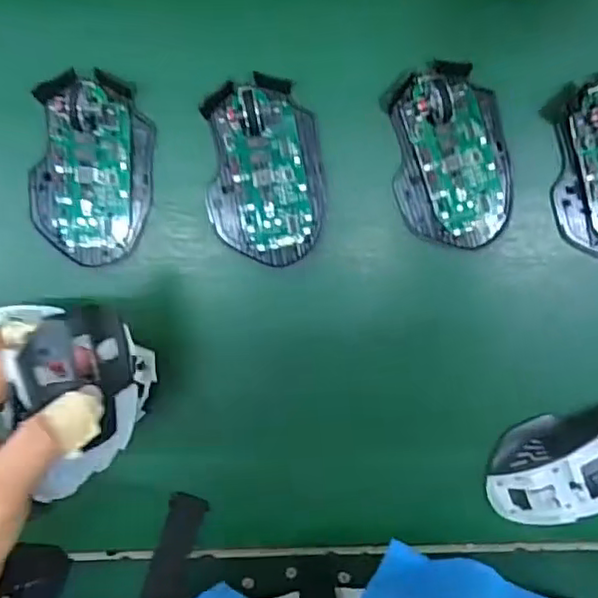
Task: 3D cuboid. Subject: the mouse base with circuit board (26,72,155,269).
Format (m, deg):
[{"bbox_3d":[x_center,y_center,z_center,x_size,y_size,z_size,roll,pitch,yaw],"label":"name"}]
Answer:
[{"bbox_3d":[-0.128,-0.079,0.381,0.070,0.025,0.113,11,95,-4],"label":"mouse base with circuit board"}]

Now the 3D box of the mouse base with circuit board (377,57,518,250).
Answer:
[{"bbox_3d":[0.098,-0.088,0.386,0.072,0.032,0.111,-14,96,-2],"label":"mouse base with circuit board"}]

